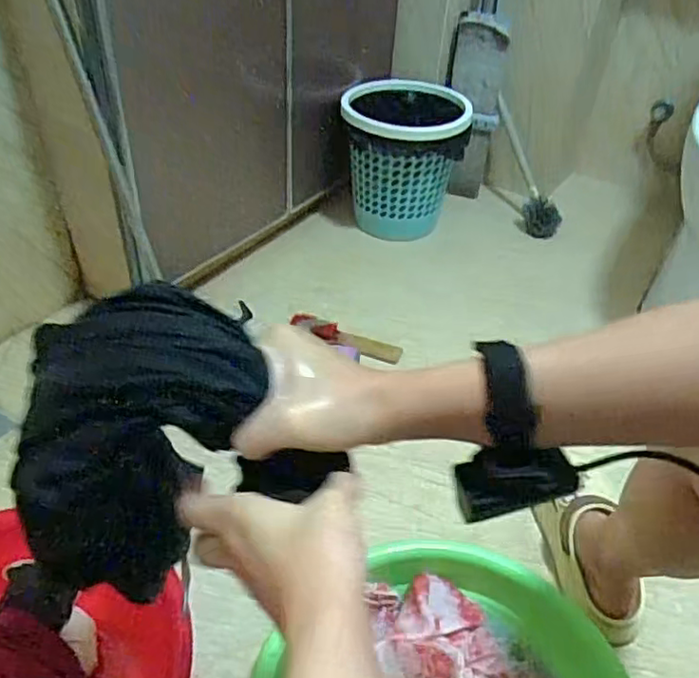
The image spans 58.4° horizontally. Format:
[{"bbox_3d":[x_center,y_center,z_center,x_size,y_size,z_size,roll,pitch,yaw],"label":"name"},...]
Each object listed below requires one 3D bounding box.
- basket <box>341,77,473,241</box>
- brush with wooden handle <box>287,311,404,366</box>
[{"bbox_3d":[0.111,-0.375,1.383,0.258,0.291,0.271,8,41,4],"label":"basket"},{"bbox_3d":[-0.008,-0.001,1.133,0.209,0.034,0.039,17,43,15],"label":"brush with wooden handle"}]

